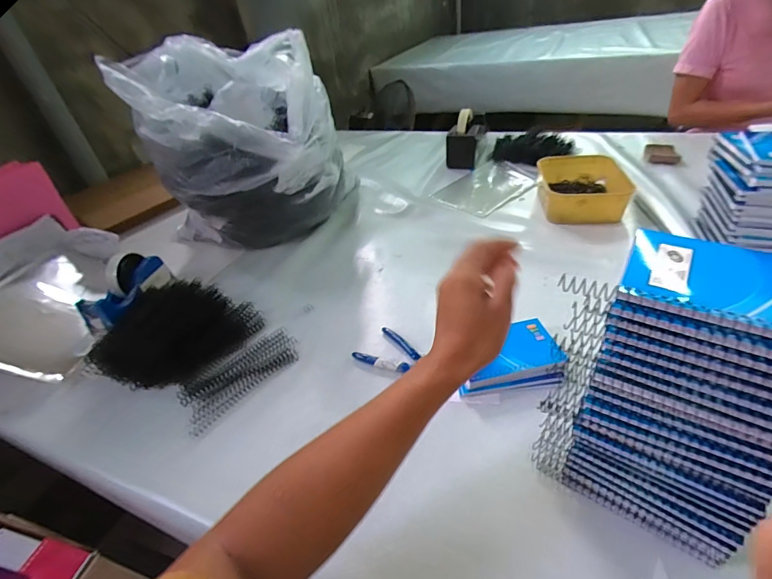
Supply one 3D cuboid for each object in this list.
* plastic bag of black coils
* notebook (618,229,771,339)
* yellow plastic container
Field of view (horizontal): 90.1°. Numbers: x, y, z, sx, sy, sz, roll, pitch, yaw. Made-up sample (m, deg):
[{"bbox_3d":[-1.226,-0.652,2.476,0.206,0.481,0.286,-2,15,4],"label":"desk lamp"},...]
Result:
[{"bbox_3d":[-0.279,-0.252,0.755,0.376,0.370,0.252,-16,41,-7],"label":"plastic bag of black coils"},{"bbox_3d":[0.220,-0.003,0.232,0.128,0.014,0.082,20,48,32],"label":"notebook"},{"bbox_3d":[0.410,-0.213,0.816,0.160,0.063,0.196,4,40,15],"label":"yellow plastic container"}]

